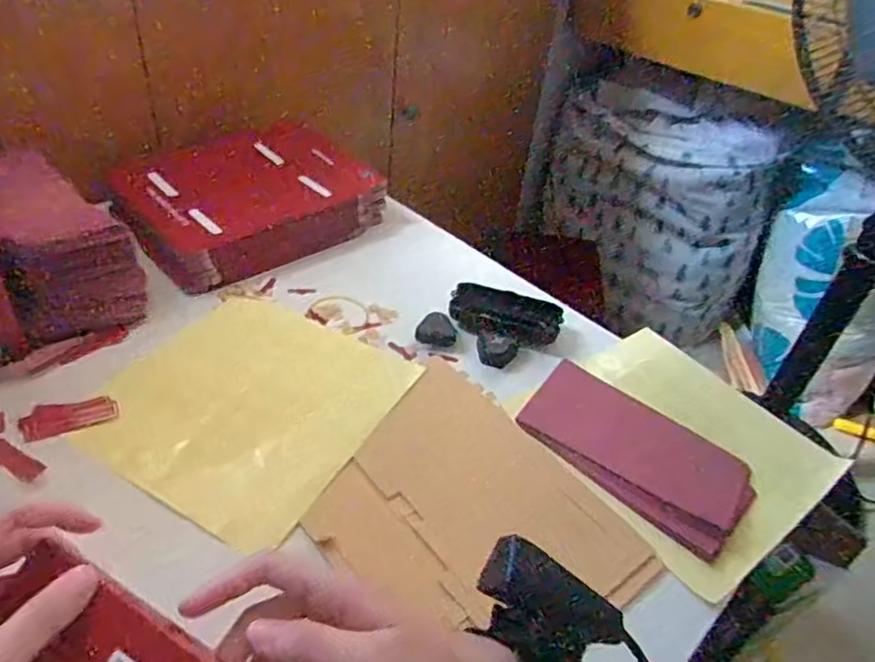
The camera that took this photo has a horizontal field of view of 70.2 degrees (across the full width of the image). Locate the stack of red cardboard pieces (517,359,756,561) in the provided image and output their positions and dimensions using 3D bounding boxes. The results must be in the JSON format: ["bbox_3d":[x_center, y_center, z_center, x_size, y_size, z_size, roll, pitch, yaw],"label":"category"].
[{"bbox_3d":[0.161,0.095,0.516,0.185,0.017,0.095,35,48,29],"label":"stack of red cardboard pieces"}]

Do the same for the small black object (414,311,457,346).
[{"bbox_3d":[0.000,-0.002,0.608,0.039,0.017,0.035,7,40,0],"label":"small black object"}]

